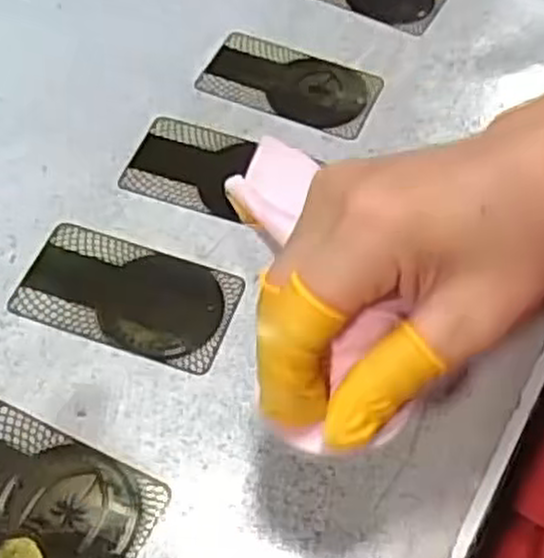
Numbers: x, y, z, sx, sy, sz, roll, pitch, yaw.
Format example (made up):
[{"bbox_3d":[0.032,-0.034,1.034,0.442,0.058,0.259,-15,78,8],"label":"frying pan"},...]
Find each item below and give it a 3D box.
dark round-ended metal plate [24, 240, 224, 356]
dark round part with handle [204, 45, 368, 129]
[{"bbox_3d":[-0.061,0.006,0.321,0.080,0.004,0.046,15,56,7],"label":"dark round-ended metal plate"},{"bbox_3d":[0.006,-0.098,0.395,0.081,0.004,0.046,16,56,8],"label":"dark round part with handle"}]

